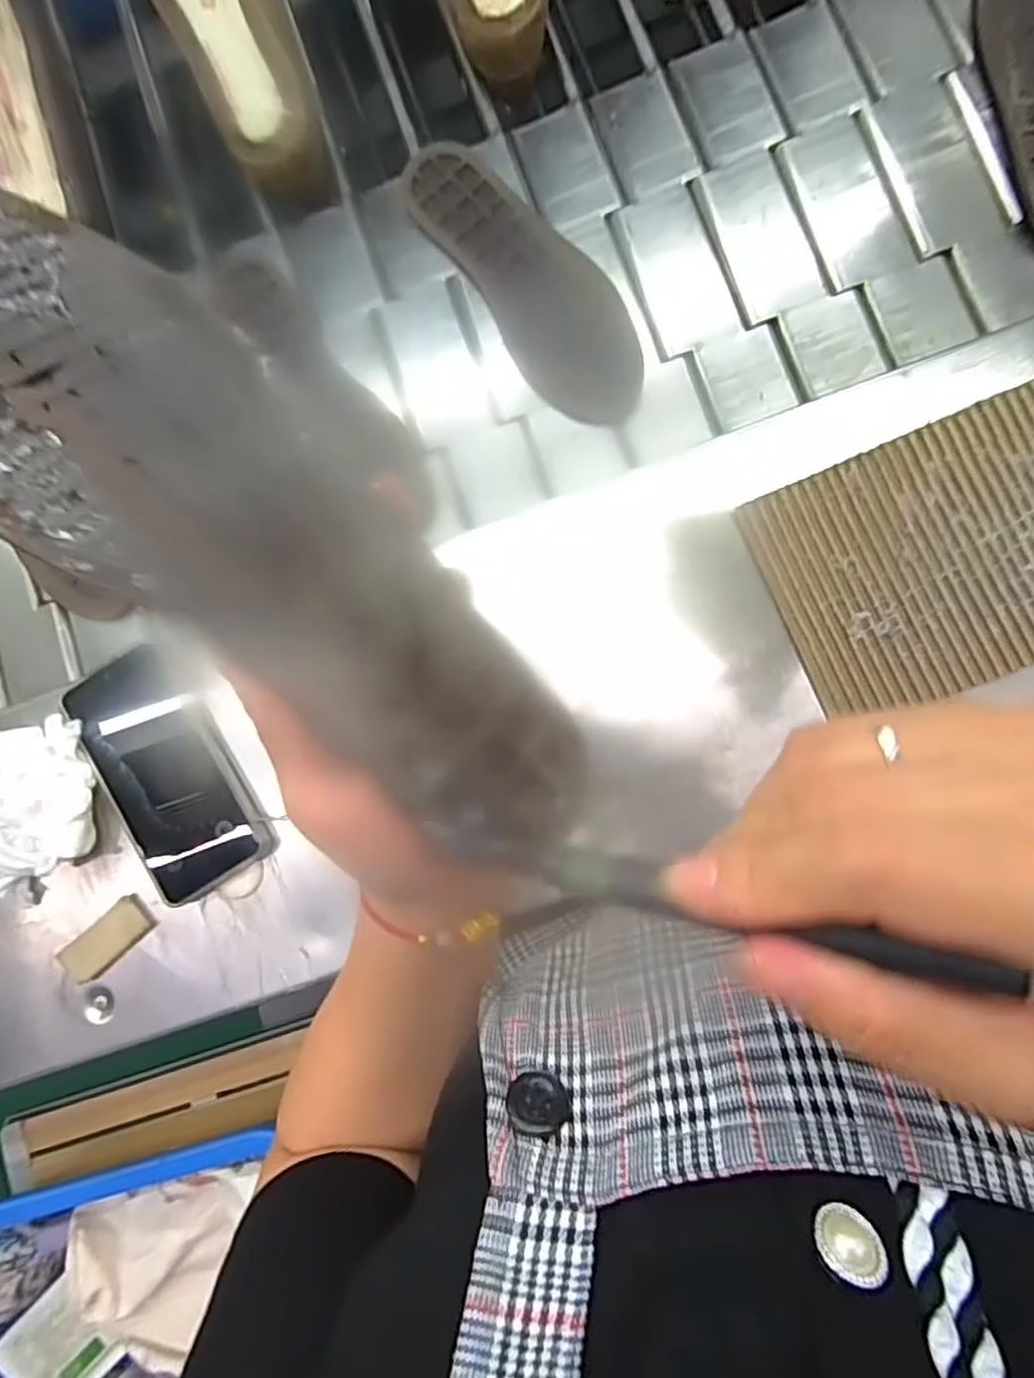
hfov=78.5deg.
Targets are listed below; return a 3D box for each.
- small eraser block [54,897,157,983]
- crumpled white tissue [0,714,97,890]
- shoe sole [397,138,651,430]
[{"bbox_3d":[-0.271,0.166,0.419,0.062,0.008,0.029,-42,82,2],"label":"small eraser block"},{"bbox_3d":[-0.334,0.077,0.419,0.107,0.042,0.101,-15,84,5],"label":"crumpled white tissue"},{"bbox_3d":[0.007,-0.308,0.470,0.077,0.019,0.255,-34,82,3],"label":"shoe sole"}]

